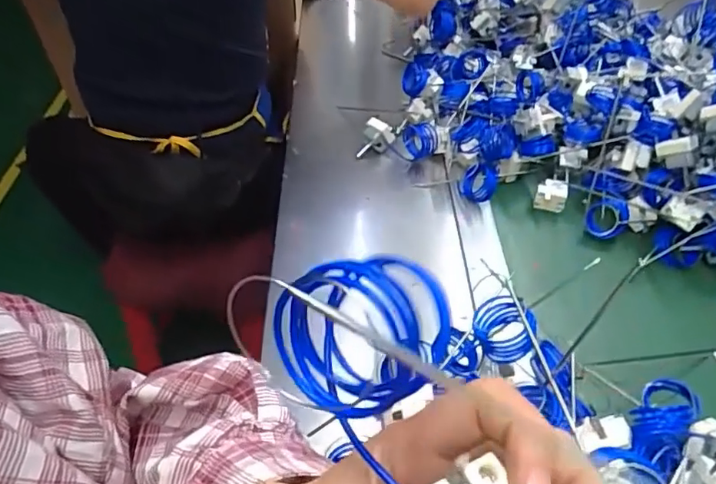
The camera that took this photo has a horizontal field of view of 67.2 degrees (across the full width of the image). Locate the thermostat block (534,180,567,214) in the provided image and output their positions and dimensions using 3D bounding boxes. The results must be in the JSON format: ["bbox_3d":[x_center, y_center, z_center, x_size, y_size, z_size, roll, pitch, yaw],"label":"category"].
[{"bbox_3d":[0.244,-0.059,0.680,0.037,0.021,0.038,16,49,16],"label":"thermostat block"}]

